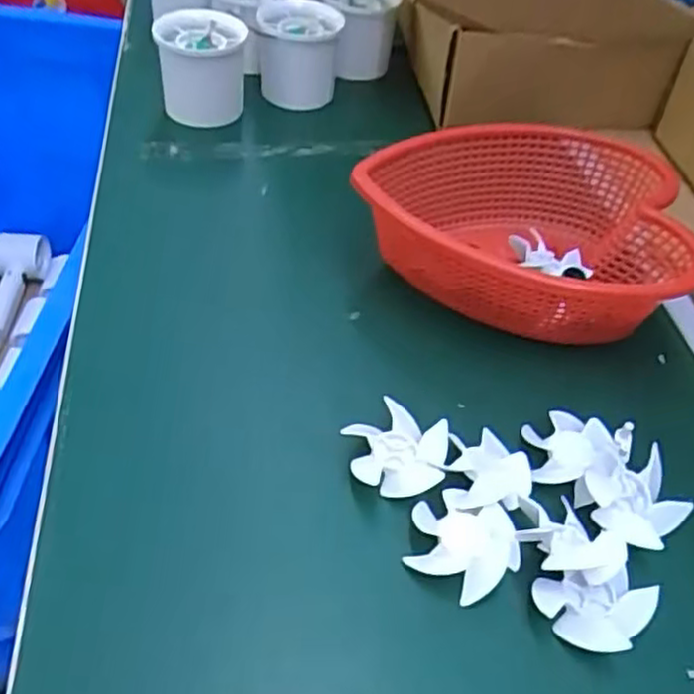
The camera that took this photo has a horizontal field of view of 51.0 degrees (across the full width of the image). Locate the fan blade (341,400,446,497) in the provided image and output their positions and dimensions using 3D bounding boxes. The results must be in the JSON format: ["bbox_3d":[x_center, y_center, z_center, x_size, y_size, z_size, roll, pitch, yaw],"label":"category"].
[{"bbox_3d":[0.020,0.042,0.294,0.039,0.018,0.037,5,47,1],"label":"fan blade"}]

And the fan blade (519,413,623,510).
[{"bbox_3d":[0.092,0.045,0.294,0.035,0.012,0.038,1,47,-2],"label":"fan blade"}]

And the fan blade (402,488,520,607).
[{"bbox_3d":[0.042,0.073,0.269,0.040,0.012,0.036,23,68,16],"label":"fan blade"}]

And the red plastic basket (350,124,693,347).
[{"bbox_3d":[0.082,-0.055,0.361,0.154,0.058,0.121,6,47,2],"label":"red plastic basket"}]

